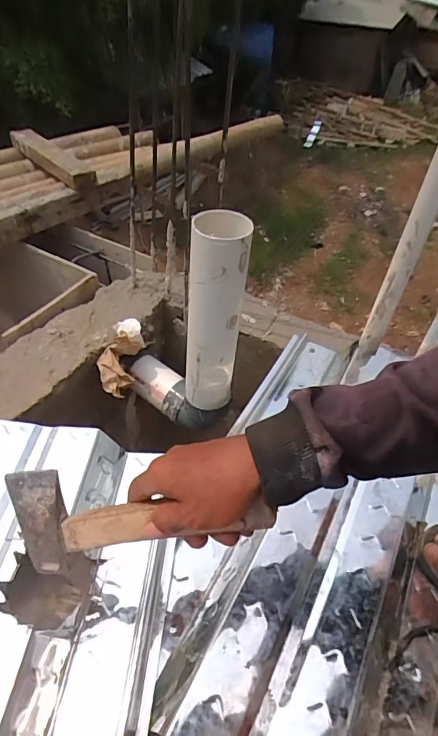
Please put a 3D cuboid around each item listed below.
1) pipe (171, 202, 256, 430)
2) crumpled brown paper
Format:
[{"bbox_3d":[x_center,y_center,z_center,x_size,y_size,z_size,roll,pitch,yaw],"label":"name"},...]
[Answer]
[{"bbox_3d":[-0.011,-0.049,0.651,0.079,0.347,0.080,2,47,-3],"label":"pipe"},{"bbox_3d":[-0.172,-0.019,0.774,0.054,0.066,0.144,13,72,8],"label":"crumpled brown paper"}]

